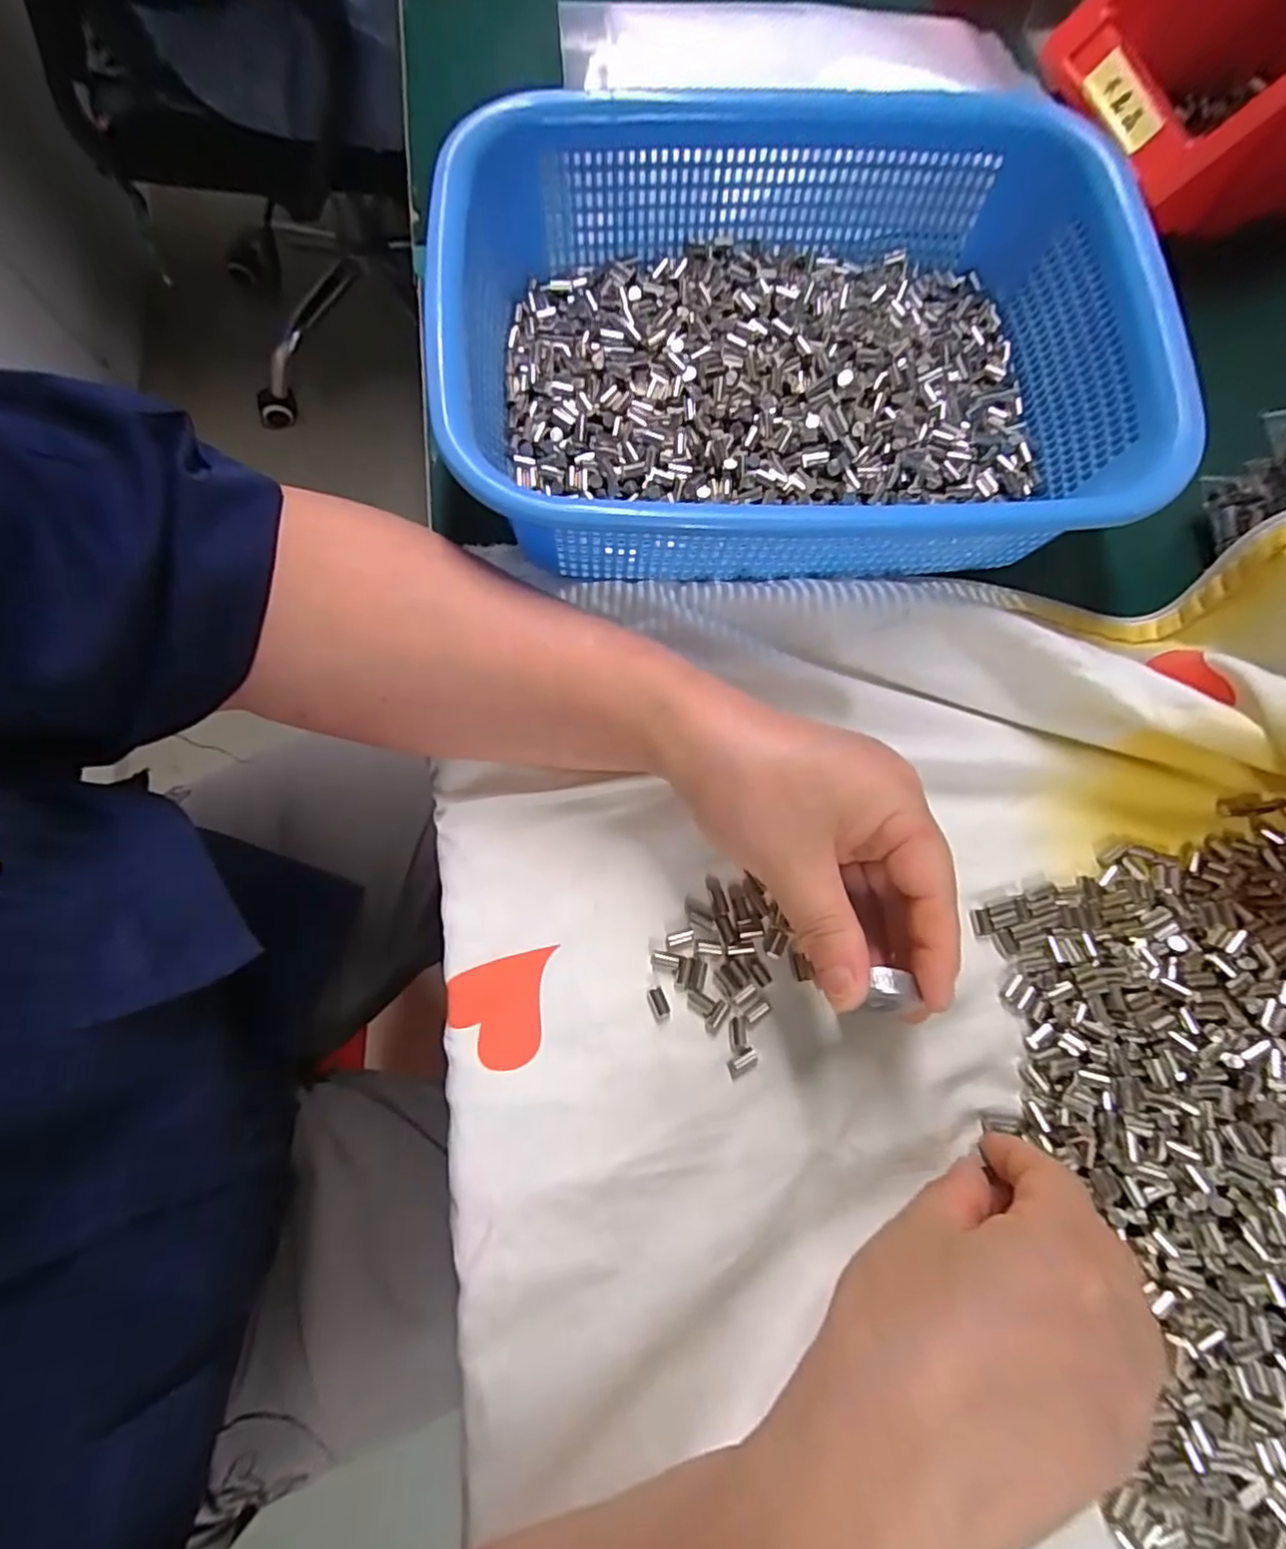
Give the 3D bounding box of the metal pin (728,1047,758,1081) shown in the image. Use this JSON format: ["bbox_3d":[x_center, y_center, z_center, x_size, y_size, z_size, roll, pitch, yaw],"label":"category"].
[{"bbox_3d":[0.039,0.112,0.251,0.013,0.004,0.007,-35,80,-7],"label":"metal pin"}]

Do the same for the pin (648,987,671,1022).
[{"bbox_3d":[0.006,0.091,0.255,0.007,0.005,0.013,-21,79,-5],"label":"pin"}]

